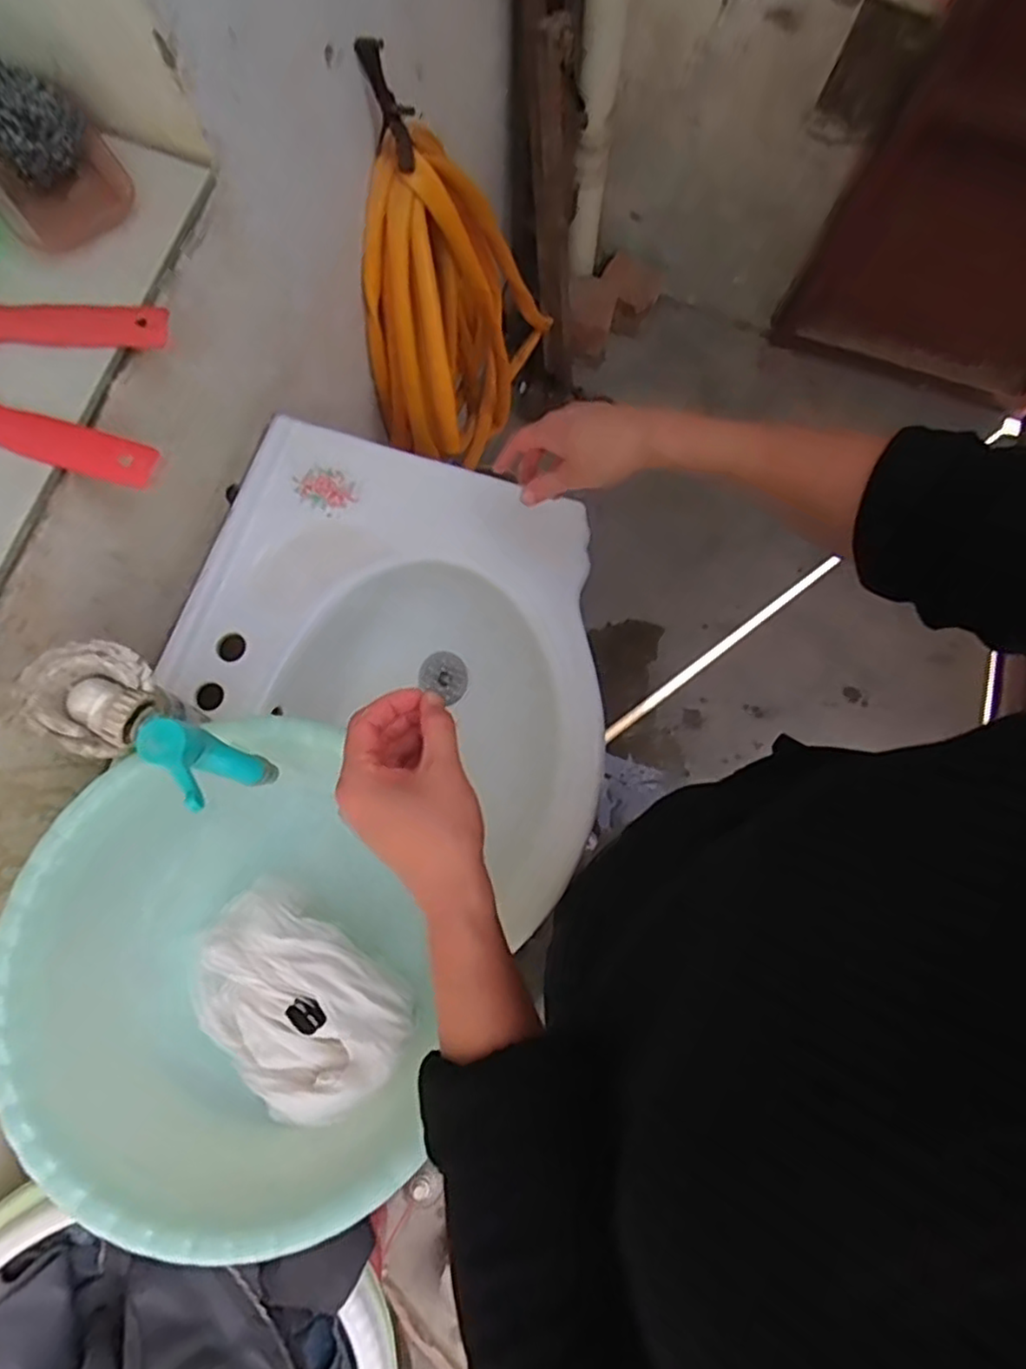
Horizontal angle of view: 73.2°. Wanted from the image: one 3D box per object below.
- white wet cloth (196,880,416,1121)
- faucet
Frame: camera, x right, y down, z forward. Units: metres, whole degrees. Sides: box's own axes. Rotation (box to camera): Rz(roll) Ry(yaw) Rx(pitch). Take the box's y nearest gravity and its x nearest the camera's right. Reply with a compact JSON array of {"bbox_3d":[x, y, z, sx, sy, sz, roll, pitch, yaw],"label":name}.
[{"bbox_3d":[-0.171,0.247,0.538,0.173,0.062,0.119,36,79,7],"label":"white wet cloth"},{"bbox_3d":[-0.249,0.029,0.462,0.157,0.085,0.071,34,79,6],"label":"faucet"}]

